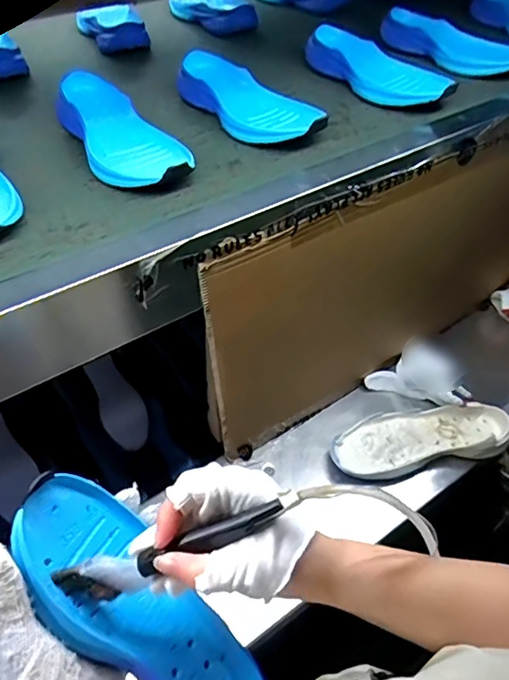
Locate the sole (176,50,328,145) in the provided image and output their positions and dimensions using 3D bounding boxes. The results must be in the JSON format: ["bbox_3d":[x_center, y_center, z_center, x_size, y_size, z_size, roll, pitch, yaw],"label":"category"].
[{"bbox_3d":[-0.006,-0.301,0.652,0.088,0.042,0.238,-29,54,-24],"label":"sole"}]

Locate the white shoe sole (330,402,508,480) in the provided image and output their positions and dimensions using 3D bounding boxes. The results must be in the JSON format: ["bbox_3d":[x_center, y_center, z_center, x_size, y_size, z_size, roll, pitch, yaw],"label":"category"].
[{"bbox_3d":[0.256,0.153,0.810,0.273,0.050,0.101,-9,49,-9],"label":"white shoe sole"}]

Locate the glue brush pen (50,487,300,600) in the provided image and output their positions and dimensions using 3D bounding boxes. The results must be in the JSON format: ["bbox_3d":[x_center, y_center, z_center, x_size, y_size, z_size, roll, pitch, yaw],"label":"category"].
[{"bbox_3d":[-0.049,0.130,0.325,0.161,0.028,0.018,-25,49,8],"label":"glue brush pen"}]

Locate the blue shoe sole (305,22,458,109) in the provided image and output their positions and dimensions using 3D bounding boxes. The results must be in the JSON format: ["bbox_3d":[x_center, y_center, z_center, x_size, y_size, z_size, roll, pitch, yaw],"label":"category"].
[{"bbox_3d":[0.165,-0.380,0.725,0.072,0.040,0.235,-32,56,-26],"label":"blue shoe sole"}]

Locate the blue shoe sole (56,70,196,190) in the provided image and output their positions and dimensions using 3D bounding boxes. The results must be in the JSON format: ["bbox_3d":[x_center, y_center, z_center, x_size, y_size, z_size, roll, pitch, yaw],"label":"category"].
[{"bbox_3d":[-0.149,-0.231,0.582,0.094,0.050,0.235,-25,53,-21],"label":"blue shoe sole"}]

